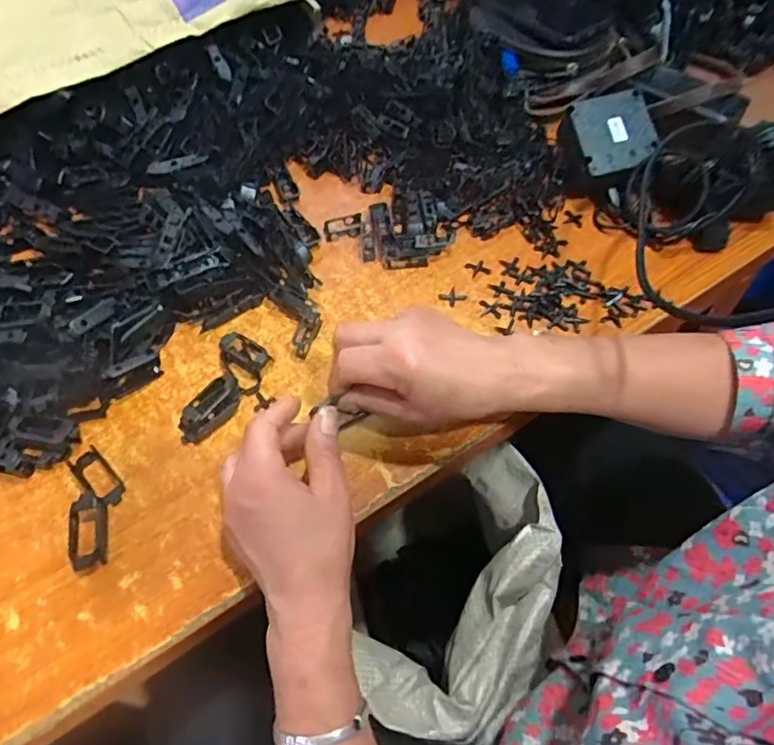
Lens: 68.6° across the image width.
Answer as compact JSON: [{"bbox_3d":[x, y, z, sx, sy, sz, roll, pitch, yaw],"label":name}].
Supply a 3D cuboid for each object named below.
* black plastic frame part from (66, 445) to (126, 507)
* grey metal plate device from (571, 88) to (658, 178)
[{"bbox_3d":[-0.209,0.076,0.411,0.053,0.005,0.022,38,65,24],"label":"black plastic frame part"},{"bbox_3d":[0.212,-0.225,0.528,0.065,0.011,0.079,-12,81,-2],"label":"grey metal plate device"}]

